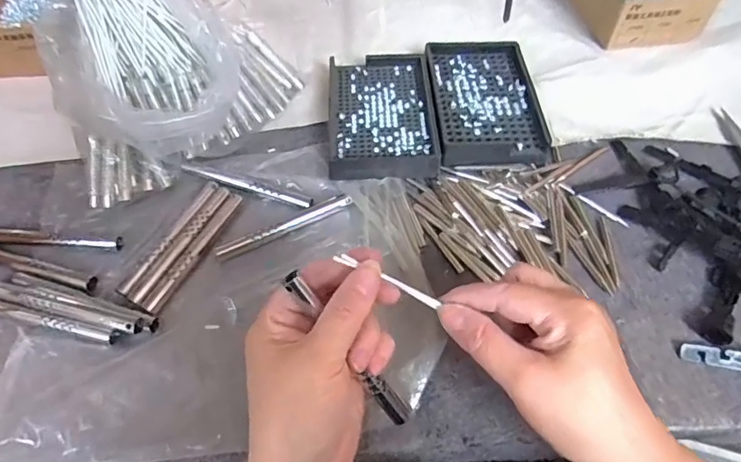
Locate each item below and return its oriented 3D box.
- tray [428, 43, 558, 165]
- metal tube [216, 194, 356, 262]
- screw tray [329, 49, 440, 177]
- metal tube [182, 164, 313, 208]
[{"bbox_3d":[0.099,-0.117,0.450,0.090,0.022,0.150,-1,56,-1],"label":"tray"},{"bbox_3d":[-0.066,-0.005,0.387,0.107,0.008,0.012,-22,59,-14],"label":"metal tube"},{"bbox_3d":[0.009,-0.103,0.440,0.086,0.024,0.139,-3,56,-2],"label":"screw tray"},{"bbox_3d":[-0.097,-0.036,0.402,0.107,0.007,0.010,15,57,10],"label":"metal tube"}]

